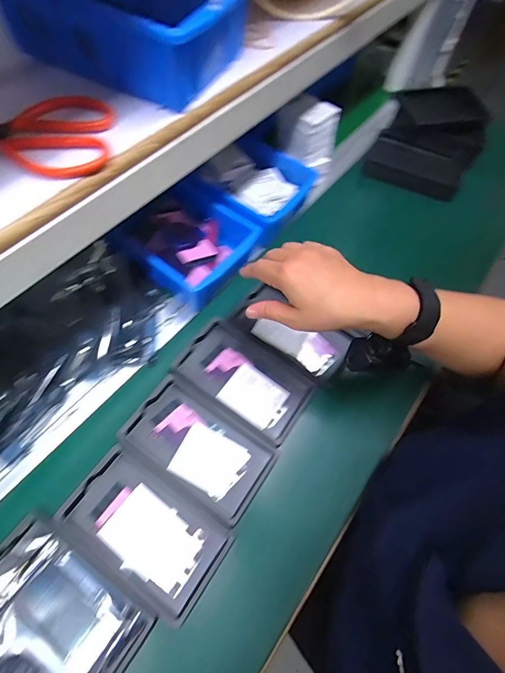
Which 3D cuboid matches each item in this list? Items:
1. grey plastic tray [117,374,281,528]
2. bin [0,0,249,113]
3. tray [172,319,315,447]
[{"bbox_3d":[-0.059,0.122,0.409,0.158,0.014,0.093,33,66,12],"label":"grey plastic tray"},{"bbox_3d":[-0.110,-0.286,0.327,0.190,0.065,0.127,24,64,9],"label":"bin"},{"bbox_3d":[-0.010,0.052,0.454,0.156,0.022,0.094,33,66,12],"label":"tray"}]

